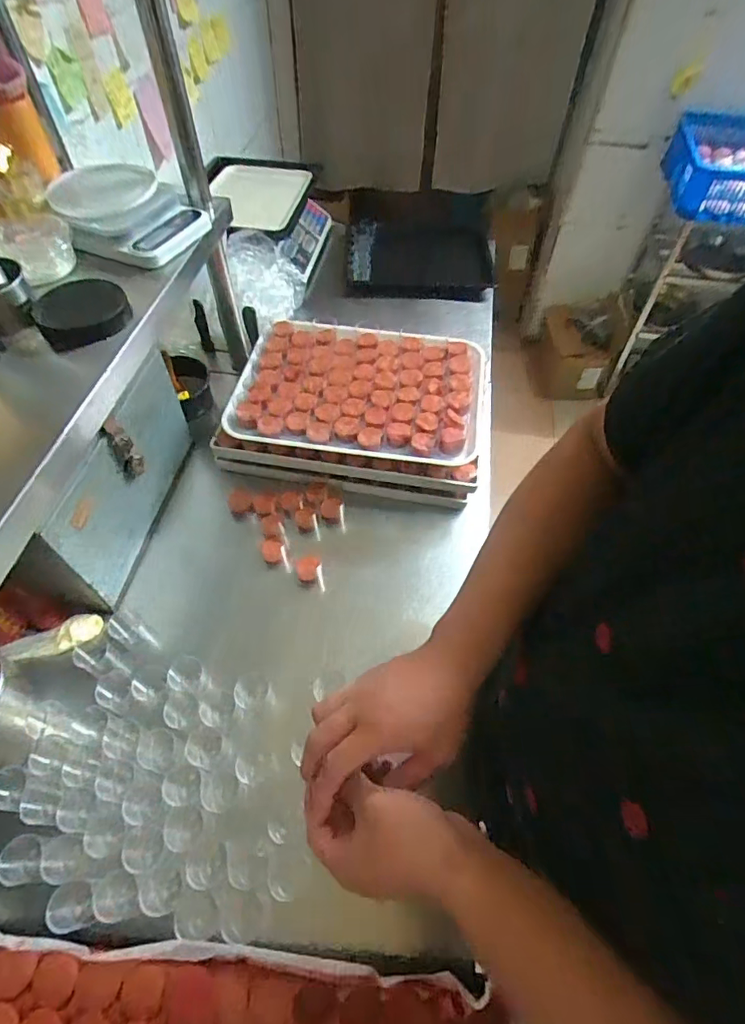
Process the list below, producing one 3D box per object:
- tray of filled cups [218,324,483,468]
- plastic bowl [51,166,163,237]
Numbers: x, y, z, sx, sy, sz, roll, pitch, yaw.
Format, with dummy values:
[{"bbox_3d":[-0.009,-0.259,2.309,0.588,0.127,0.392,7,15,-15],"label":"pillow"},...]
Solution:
[{"bbox_3d":[-0.013,-0.219,0.880,0.410,0.044,0.303,9,55,5],"label":"tray of filled cups"},{"bbox_3d":[-0.394,-0.473,0.747,0.151,0.032,0.163,1,55,-1],"label":"plastic bowl"}]

